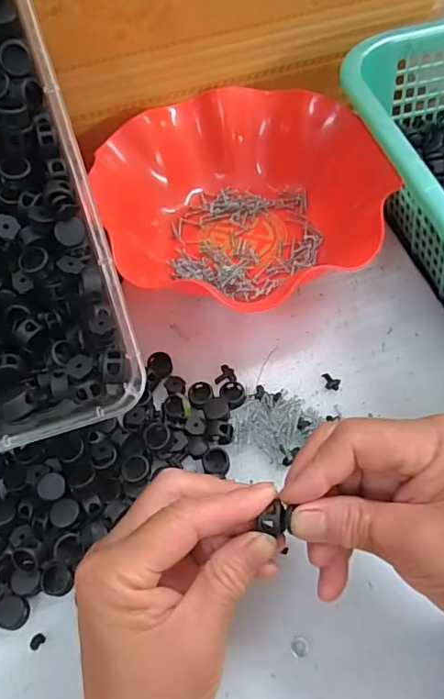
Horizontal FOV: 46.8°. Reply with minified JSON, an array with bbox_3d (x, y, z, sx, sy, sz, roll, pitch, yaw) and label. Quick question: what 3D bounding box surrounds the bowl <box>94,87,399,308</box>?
[{"bbox_3d":[0.014,-0.129,0.410,0.220,0.051,0.191,-21,60,-9],"label":"bowl"}]

